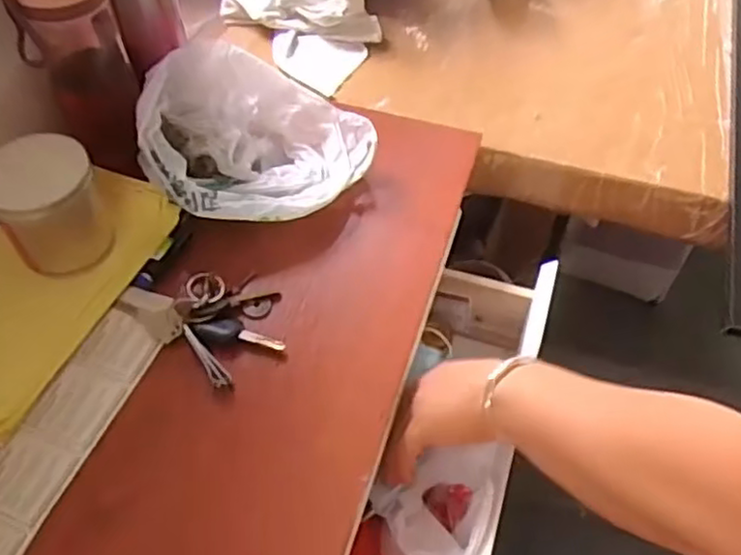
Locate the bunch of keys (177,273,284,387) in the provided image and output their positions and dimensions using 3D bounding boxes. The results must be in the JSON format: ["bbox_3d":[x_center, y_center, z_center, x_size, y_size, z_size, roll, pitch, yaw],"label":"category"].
[{"bbox_3d":[-0.107,0.032,0.544,0.078,0.017,0.091,-26,60,-21],"label":"bunch of keys"}]

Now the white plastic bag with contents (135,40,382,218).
[{"bbox_3d":[-0.102,-0.125,0.617,0.201,0.083,0.164,-19,58,-17],"label":"white plastic bag with contents"}]

